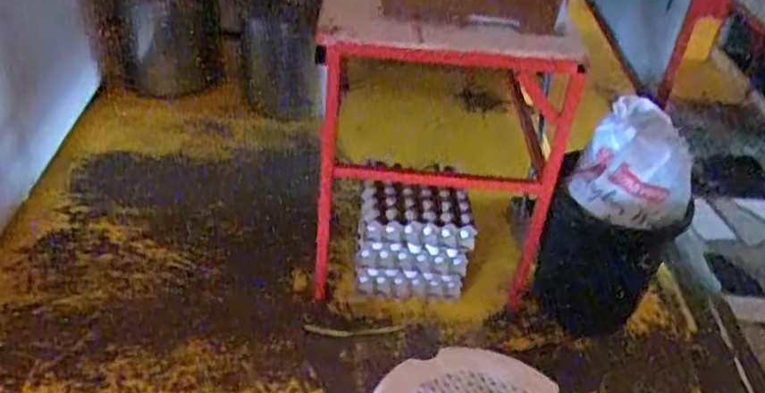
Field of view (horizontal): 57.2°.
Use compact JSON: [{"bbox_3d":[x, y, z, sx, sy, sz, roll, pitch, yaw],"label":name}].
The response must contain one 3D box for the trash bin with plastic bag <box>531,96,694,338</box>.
[{"bbox_3d":[0.569,0.076,1.771,0.297,0.575,0.271,16,38,14],"label":"trash bin with plastic bag"}]

